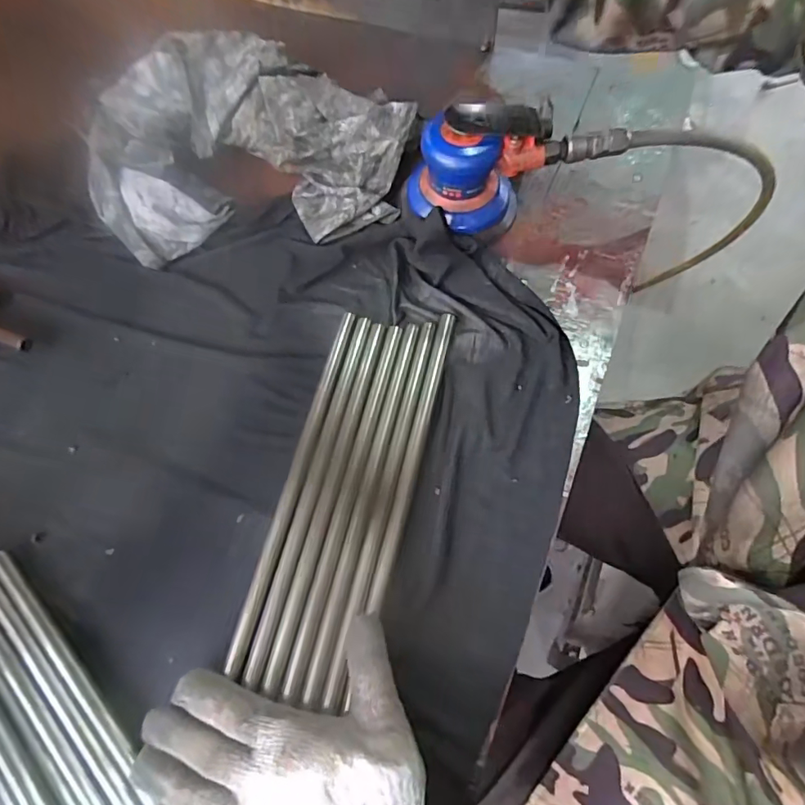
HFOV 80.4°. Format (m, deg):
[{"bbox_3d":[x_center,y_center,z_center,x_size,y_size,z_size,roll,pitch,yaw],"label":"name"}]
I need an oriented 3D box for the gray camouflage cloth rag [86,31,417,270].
[{"bbox_3d":[-0.153,-0.267,0.482,0.311,0.072,0.237,-10,67,-1],"label":"gray camouflage cloth rag"}]

